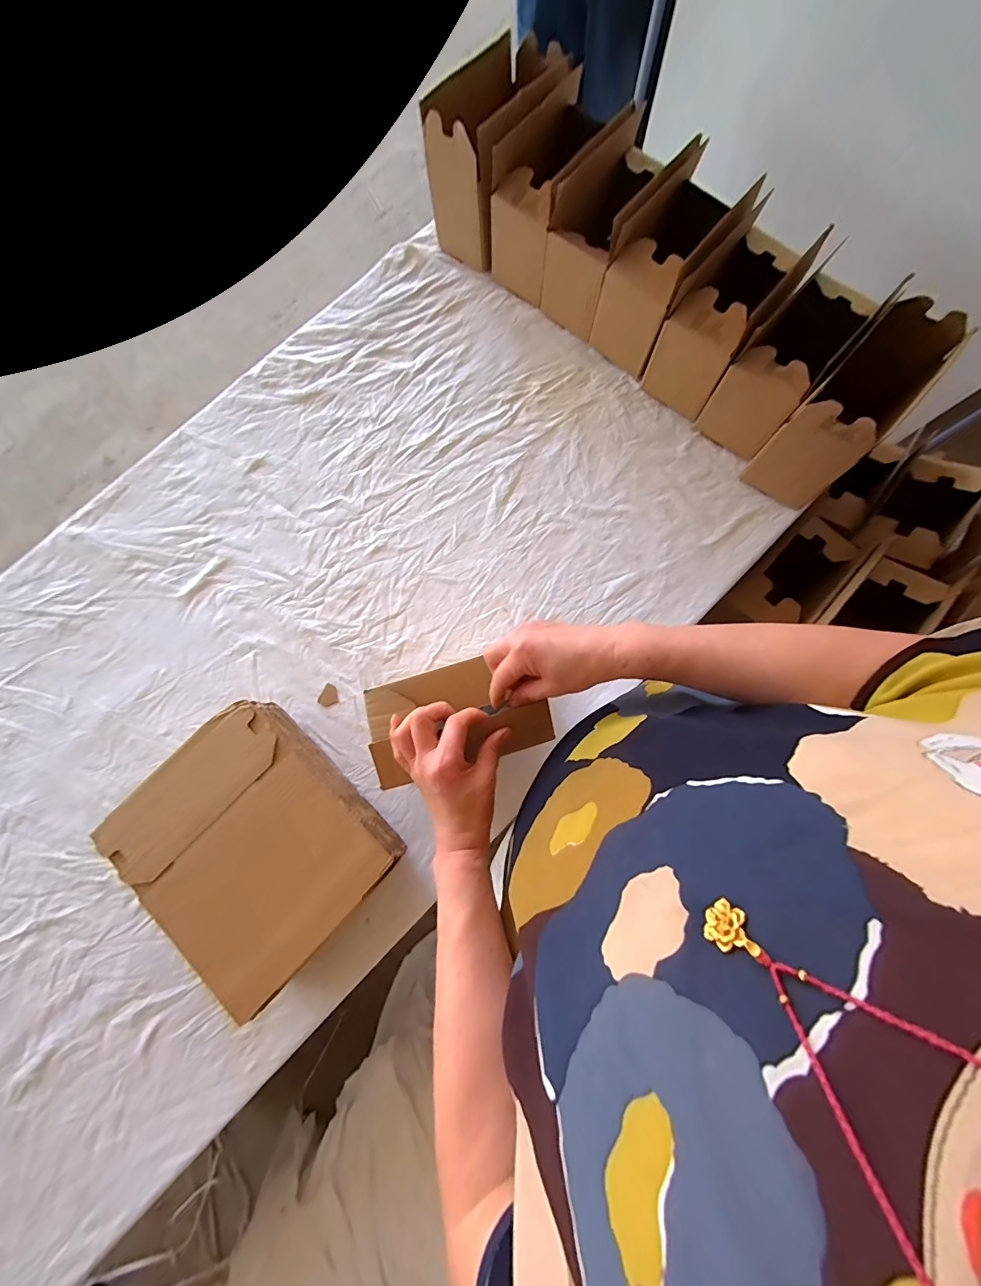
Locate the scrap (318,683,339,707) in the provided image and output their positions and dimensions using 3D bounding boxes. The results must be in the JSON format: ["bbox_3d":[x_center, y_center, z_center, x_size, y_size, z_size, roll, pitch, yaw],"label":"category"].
[{"bbox_3d":[-0.241,0.080,0.652,0.027,0.004,0.033,26,81,5],"label":"scrap"}]

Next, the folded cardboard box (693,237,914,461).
[{"bbox_3d":[0.428,-0.404,0.659,0.109,0.149,0.179,40,82,7],"label":"folded cardboard box"}]

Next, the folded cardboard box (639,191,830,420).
[{"bbox_3d":[0.351,-0.486,0.664,0.113,0.173,0.196,38,82,7],"label":"folded cardboard box"}]

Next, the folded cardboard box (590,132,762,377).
[{"bbox_3d":[0.267,-0.564,0.667,0.127,0.186,0.211,35,82,6],"label":"folded cardboard box"}]

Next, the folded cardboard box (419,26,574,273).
[{"bbox_3d":[0.019,-0.792,0.705,0.130,0.212,0.228,39,82,7],"label":"folded cardboard box"}]

